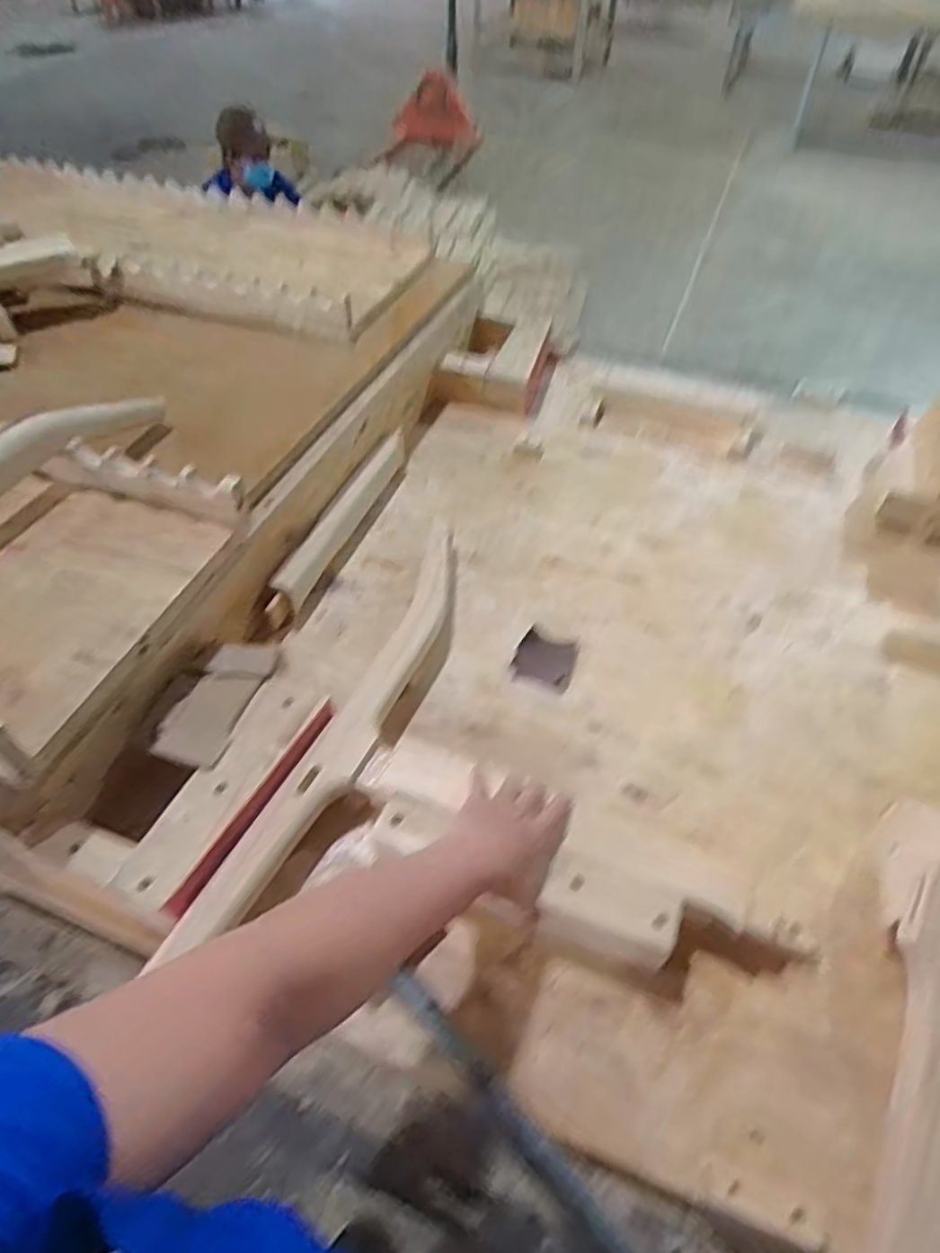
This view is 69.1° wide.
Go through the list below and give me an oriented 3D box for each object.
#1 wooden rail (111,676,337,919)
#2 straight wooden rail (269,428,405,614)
[{"bbox_3d":[-0.230,0.153,0.665,0.076,0.023,0.252,19,52,16],"label":"wooden rail"},{"bbox_3d":[-0.175,-0.174,1.005,0.028,0.058,0.382,16,51,13],"label":"straight wooden rail"}]

